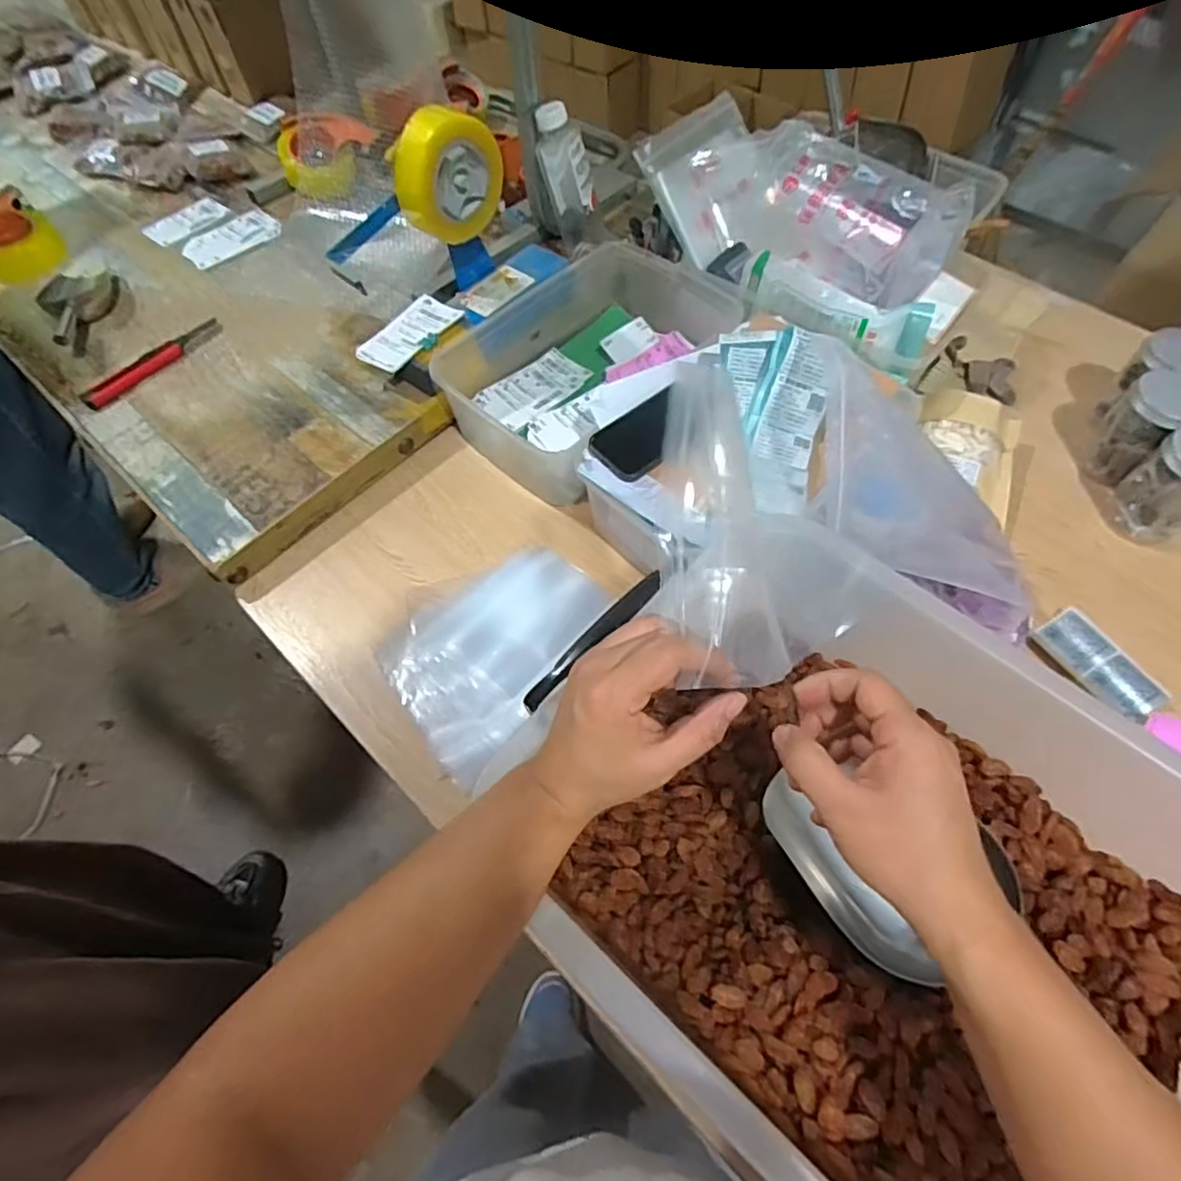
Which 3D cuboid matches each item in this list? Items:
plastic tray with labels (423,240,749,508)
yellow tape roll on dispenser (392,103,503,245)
[{"bbox_3d":[-0.003,-0.307,0.854,0.242,0.098,0.367,31,66,18],"label":"plastic tray with labels"},{"bbox_3d":[-0.164,-0.476,0.738,0.048,0.123,0.130,39,69,21],"label":"yellow tape roll on dispenser"}]

